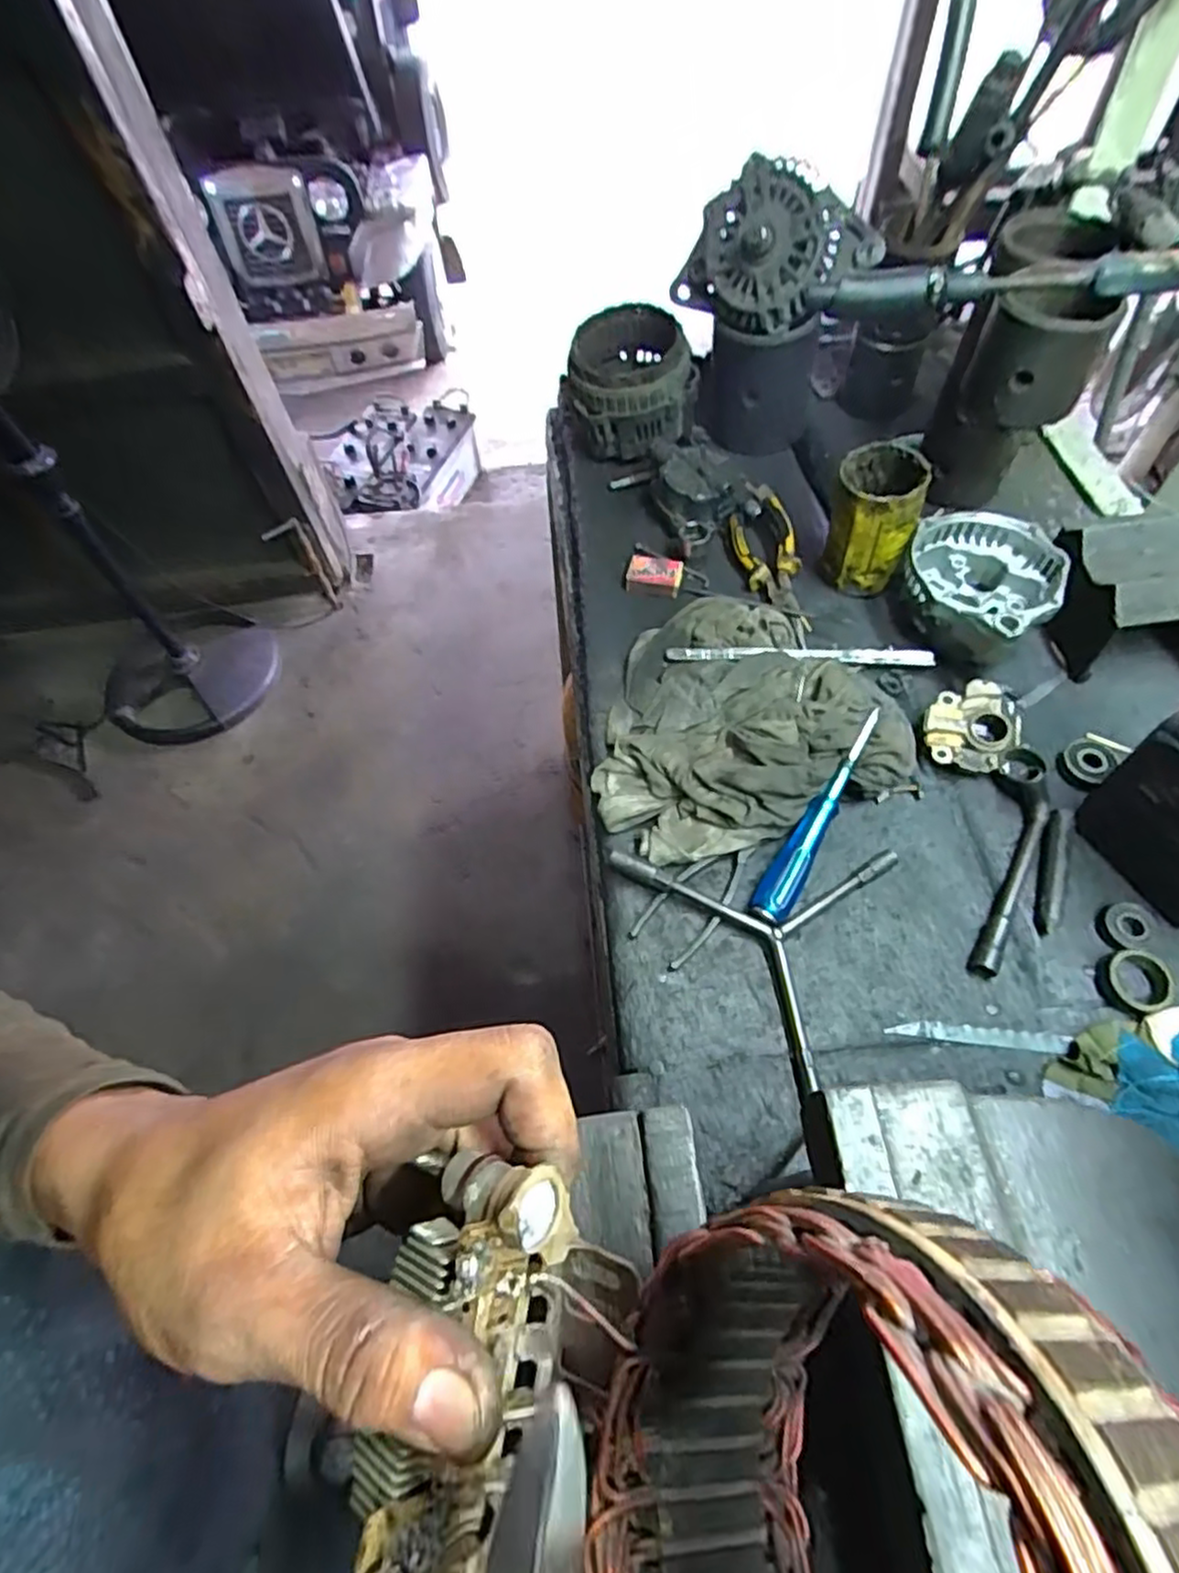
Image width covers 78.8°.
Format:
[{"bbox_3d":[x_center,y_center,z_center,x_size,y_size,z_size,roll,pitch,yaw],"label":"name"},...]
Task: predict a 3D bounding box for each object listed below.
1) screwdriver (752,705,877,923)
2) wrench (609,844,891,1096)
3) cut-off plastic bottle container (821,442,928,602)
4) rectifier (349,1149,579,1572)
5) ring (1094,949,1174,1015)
[{"bbox_3d":[0.182,0.017,0.553,0.028,0.027,0.199,29,72,19],"label":"screwdriver"},{"bbox_3d":[0.148,0.080,0.529,0.171,0.028,0.203,-35,63,-16],"label":"wrench"},{"bbox_3d":[0.258,-0.245,0.657,0.076,0.105,0.075,18,62,14],"label":"cut-off plastic bottle container"},{"bbox_3d":[-0.030,0.136,0.163,0.040,0.031,0.091,8,67,8],"label":"rectifier"},{"bbox_3d":[0.367,0.131,0.483,0.040,0.017,0.042,-2,59,3],"label":"ring"}]

